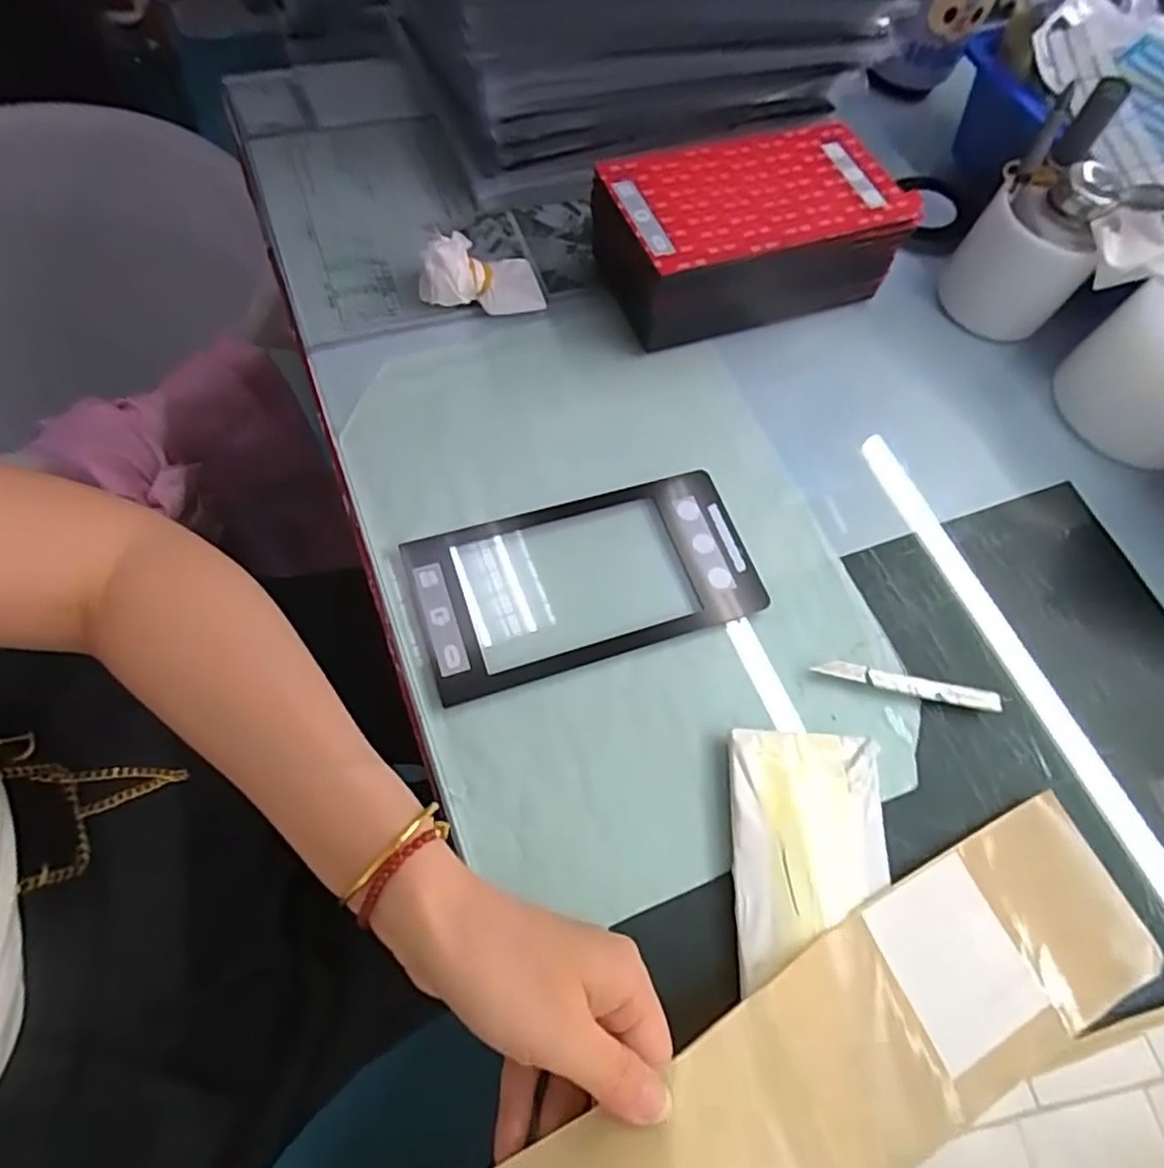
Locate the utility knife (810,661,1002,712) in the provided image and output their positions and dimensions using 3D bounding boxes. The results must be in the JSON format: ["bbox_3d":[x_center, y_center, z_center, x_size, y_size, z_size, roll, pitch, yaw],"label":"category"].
[{"bbox_3d":[0.186,0.057,0.381,0.105,0.009,0.011,13,65,-1],"label":"utility knife"}]

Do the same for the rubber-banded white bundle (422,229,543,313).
[{"bbox_3d":[-0.070,-0.212,0.457,0.083,0.038,0.047,-10,66,-10],"label":"rubber-banded white bundle"}]

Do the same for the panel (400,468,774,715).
[{"bbox_3d":[0.004,-0.004,0.391,0.195,0.005,0.098,-15,71,-14],"label":"panel"}]

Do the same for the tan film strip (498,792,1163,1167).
[{"bbox_3d":[0.128,0.208,0.295,0.326,0.026,0.091,-18,66,-24],"label":"tan film strip"}]

